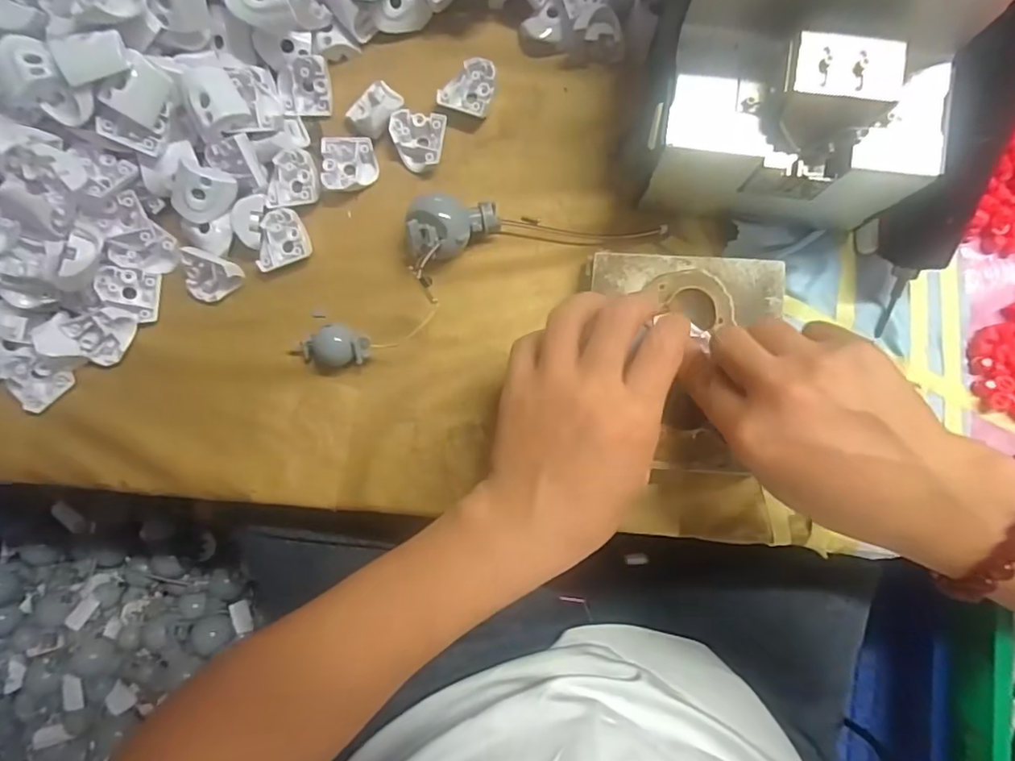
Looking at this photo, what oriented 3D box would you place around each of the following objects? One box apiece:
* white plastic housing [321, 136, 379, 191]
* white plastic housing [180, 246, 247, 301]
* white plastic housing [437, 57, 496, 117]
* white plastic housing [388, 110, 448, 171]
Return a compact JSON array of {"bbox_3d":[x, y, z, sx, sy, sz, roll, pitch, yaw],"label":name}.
[{"bbox_3d":[-0.095,-0.129,0.335,0.030,0.012,0.033,-3,85,3],"label":"white plastic housing"},{"bbox_3d":[-0.174,-0.060,0.326,0.031,0.025,0.027,14,87,4],"label":"white plastic housing"},{"bbox_3d":[-0.023,-0.177,0.336,0.030,0.009,0.031,16,87,4],"label":"white plastic housing"},{"bbox_3d":[-0.053,-0.143,0.335,0.031,0.013,0.032,2,86,3],"label":"white plastic housing"}]

